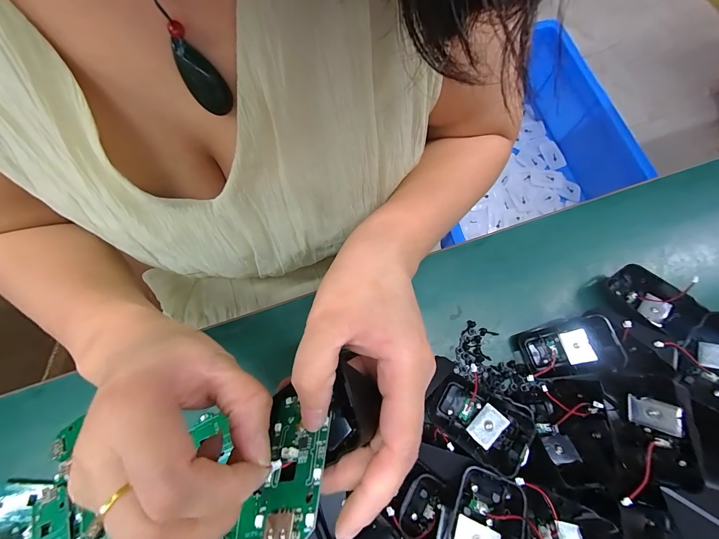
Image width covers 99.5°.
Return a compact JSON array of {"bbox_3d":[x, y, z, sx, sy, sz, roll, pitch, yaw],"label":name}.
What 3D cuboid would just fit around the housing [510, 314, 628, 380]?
[{"bbox_3d":[0.181,0.069,0.266,0.073,0.021,0.044,-27,70,36],"label":"housing"}]

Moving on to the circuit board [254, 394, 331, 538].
[{"bbox_3d":[-0.031,0.088,0.141,0.033,0.005,0.061,-20,37,13],"label":"circuit board"}]

